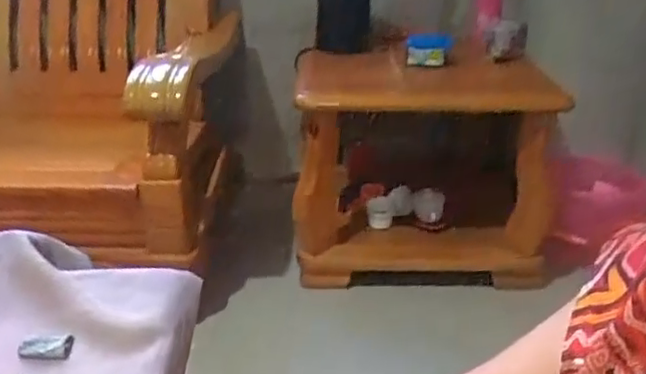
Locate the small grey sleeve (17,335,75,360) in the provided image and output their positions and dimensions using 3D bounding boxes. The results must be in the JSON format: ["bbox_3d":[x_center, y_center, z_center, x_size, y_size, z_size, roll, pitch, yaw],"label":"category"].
[{"bbox_3d":[-0.244,0.142,0.568,0.046,0.007,0.026,0,26,-4],"label":"small grey sleeve"}]

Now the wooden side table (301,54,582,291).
[{"bbox_3d":[0.252,-0.043,1.680,0.643,0.522,0.376,-4,25,-8],"label":"wooden side table"}]

